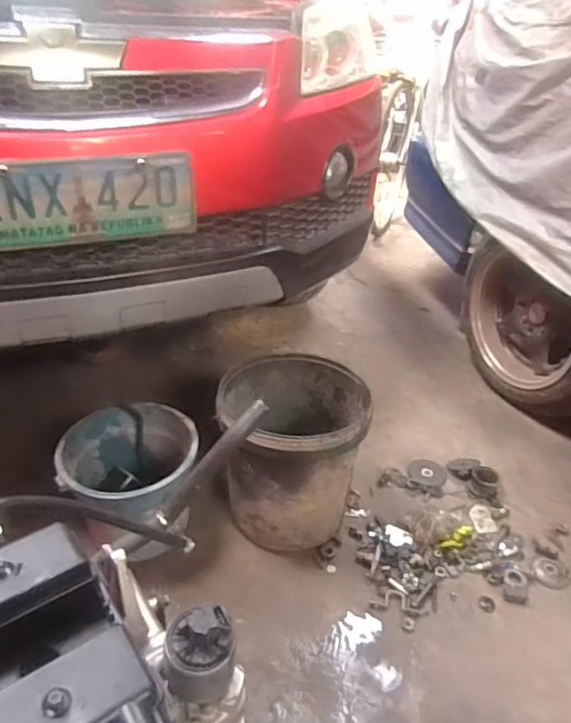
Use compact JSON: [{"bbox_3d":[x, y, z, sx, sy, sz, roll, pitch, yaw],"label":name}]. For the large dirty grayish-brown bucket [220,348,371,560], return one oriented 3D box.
[{"bbox_3d":[0.016,0.173,1.202,0.283,0.307,0.304,2,33,-1],"label":"large dirty grayish-brown bucket"}]

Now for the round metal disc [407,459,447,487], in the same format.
[{"bbox_3d":[0.356,0.277,1.424,0.091,0.006,0.086,2,33,-1],"label":"round metal disc"}]

